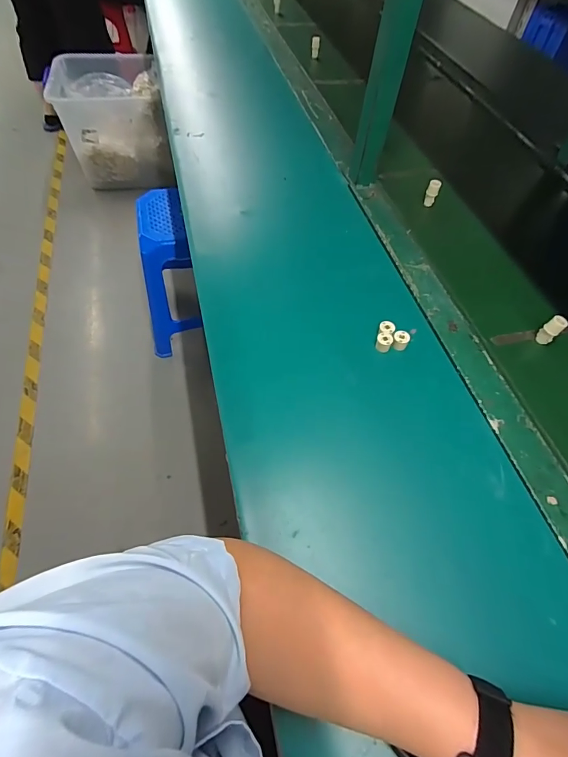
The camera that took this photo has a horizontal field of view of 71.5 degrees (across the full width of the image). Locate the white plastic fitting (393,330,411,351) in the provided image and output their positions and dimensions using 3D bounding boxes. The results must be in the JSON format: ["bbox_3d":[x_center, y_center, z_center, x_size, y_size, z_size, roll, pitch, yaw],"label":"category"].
[{"bbox_3d":[0.155,-0.051,0.523,0.021,0.019,0.020,2,57,-3],"label":"white plastic fitting"}]

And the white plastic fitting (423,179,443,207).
[{"bbox_3d":[0.261,-0.325,0.696,0.020,0.048,0.015,23,58,11],"label":"white plastic fitting"}]

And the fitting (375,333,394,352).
[{"bbox_3d":[0.133,-0.047,0.525,0.020,0.024,0.017,23,58,11],"label":"fitting"}]

